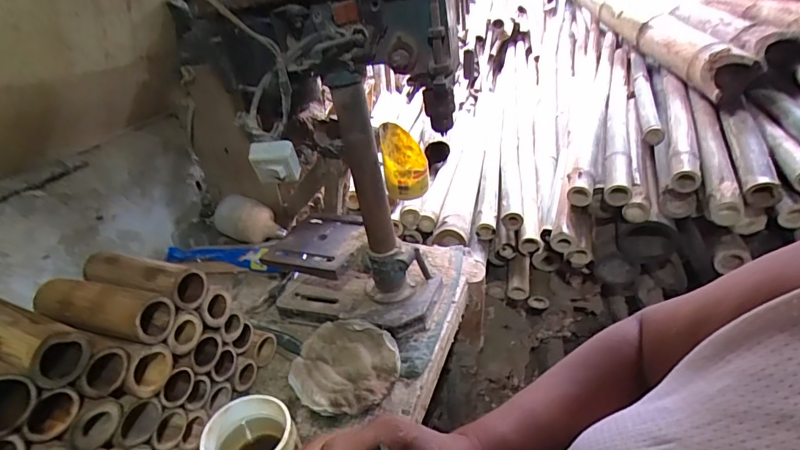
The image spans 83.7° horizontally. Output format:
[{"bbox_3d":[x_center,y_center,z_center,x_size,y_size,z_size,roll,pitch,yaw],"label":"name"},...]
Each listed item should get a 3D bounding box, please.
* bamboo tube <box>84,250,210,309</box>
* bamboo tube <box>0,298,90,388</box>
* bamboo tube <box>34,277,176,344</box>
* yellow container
[{"bbox_3d":[-0.342,0.070,0.590,0.178,0.051,0.054,7,34,20],"label":"bamboo tube"},{"bbox_3d":[-0.394,0.109,0.453,0.178,0.051,0.050,11,35,25],"label":"bamboo tube"},{"bbox_3d":[-0.361,0.098,0.538,0.182,0.052,0.057,7,34,20],"label":"bamboo tube"},{"bbox_3d":[0.010,-0.130,0.927,0.089,0.131,0.099,-6,32,-1],"label":"yellow container"}]

